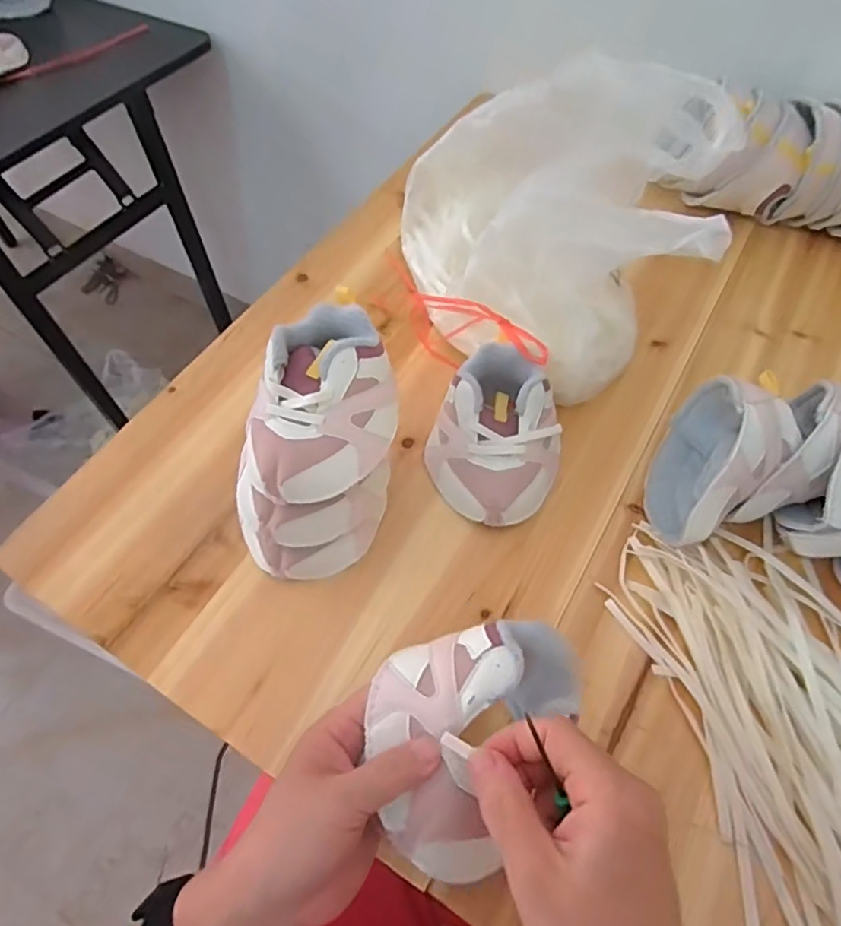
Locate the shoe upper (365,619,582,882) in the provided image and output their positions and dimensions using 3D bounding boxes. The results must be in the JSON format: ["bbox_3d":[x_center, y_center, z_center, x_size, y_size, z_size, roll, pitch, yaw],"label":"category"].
[{"bbox_3d":[0.021,0.132,0.310,0.092,0.039,0.127,32,64,19],"label":"shoe upper"}]

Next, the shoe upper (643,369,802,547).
[{"bbox_3d":[0.214,-0.005,0.425,0.069,0.089,0.131,26,62,17],"label":"shoe upper"}]

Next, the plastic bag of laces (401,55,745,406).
[{"bbox_3d":[0.110,-0.206,0.506,0.212,0.169,0.272,-21,60,-11],"label":"plastic bag of laces"}]

